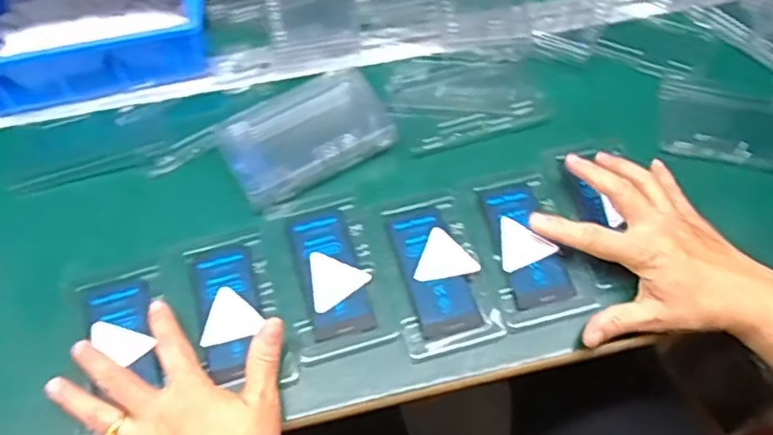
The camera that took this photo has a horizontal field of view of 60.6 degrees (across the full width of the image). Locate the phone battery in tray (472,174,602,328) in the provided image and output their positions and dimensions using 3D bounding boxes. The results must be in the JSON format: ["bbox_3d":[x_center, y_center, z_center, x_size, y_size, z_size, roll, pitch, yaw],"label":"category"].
[{"bbox_3d":[0.111,0.021,0.511,0.070,0.006,0.120,-11,62,-7],"label":"phone battery in tray"}]

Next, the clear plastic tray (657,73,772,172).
[{"bbox_3d":[0.304,-0.082,0.571,0.128,0.010,0.087,12,62,5],"label":"clear plastic tray"}]

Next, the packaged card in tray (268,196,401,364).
[{"bbox_3d":[-0.042,0.041,0.493,0.070,0.006,0.119,-14,62,-9],"label":"packaged card in tray"}]

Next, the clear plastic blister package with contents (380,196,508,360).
[{"bbox_3d":[0.036,0.040,0.498,0.070,0.005,0.117,-16,63,-9],"label":"clear plastic blister package with contents"}]

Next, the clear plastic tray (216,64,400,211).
[{"bbox_3d":[-0.064,-0.067,0.537,0.130,0.031,0.084,-33,67,-17],"label":"clear plastic tray"}]

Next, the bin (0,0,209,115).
[{"bbox_3d":[-0.266,-0.176,0.582,0.208,0.058,0.144,-17,63,-10],"label":"bin"}]

